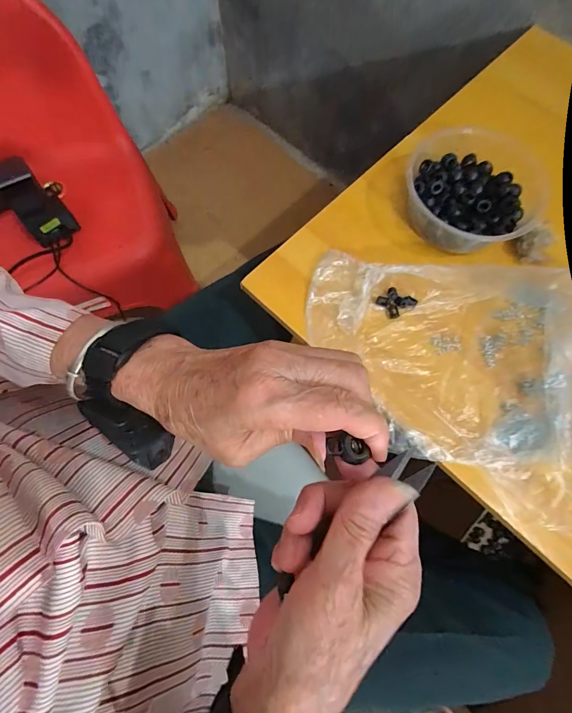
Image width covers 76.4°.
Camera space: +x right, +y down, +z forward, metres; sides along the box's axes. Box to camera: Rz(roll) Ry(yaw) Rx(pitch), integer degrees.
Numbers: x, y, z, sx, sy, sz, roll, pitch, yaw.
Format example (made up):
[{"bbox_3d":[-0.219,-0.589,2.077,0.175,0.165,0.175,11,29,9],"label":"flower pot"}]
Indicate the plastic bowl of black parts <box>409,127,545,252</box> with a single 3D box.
[{"bbox_3d":[0.209,-0.185,0.409,0.154,0.051,0.145,1,72,-2],"label":"plastic bowl of black parts"}]

